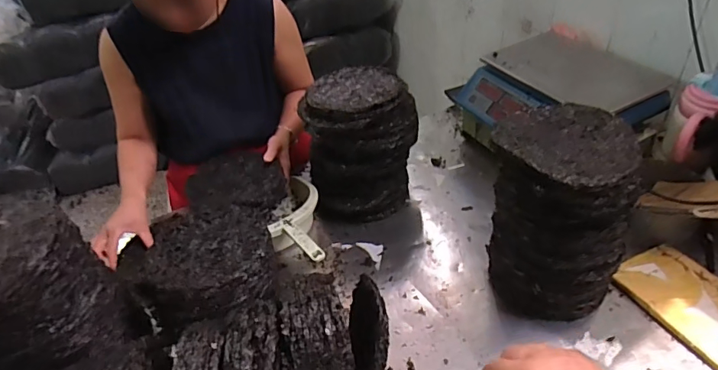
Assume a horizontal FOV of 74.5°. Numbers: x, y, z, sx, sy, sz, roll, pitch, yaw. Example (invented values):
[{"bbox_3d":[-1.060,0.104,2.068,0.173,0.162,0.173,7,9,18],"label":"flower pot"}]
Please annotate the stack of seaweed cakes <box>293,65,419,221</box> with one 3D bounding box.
[{"bbox_3d":[0.008,-0.083,1.028,0.227,0.271,0.208,2,40,11],"label":"stack of seaweed cakes"}]

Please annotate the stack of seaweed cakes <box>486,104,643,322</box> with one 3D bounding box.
[{"bbox_3d":[0.321,0.056,0.773,0.210,0.312,0.190,20,46,29],"label":"stack of seaweed cakes"}]

